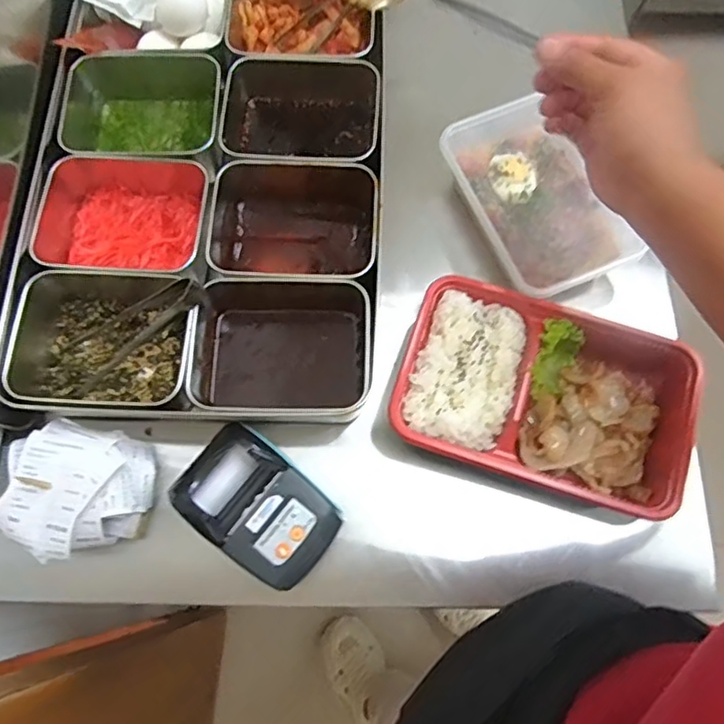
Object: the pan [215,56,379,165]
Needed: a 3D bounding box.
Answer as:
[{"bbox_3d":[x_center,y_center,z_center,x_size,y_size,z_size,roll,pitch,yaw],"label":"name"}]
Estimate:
[{"bbox_3d":[-0.053,-0.216,0.530,0.136,0.049,0.117,2,73,2],"label":"pan"}]

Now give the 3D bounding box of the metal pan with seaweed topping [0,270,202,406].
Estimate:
[{"bbox_3d":[-0.205,-0.016,0.472,0.152,0.060,0.114,3,73,2],"label":"metal pan with seaweed topping"}]

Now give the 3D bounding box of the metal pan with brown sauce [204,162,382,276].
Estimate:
[{"bbox_3d":[-0.056,-0.117,0.509,0.143,0.067,0.111,4,73,2],"label":"metal pan with brown sauce"}]

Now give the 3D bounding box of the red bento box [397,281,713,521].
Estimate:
[{"bbox_3d":[0.140,0.026,0.462,0.218,0.041,0.139,18,74,6],"label":"red bento box"}]

